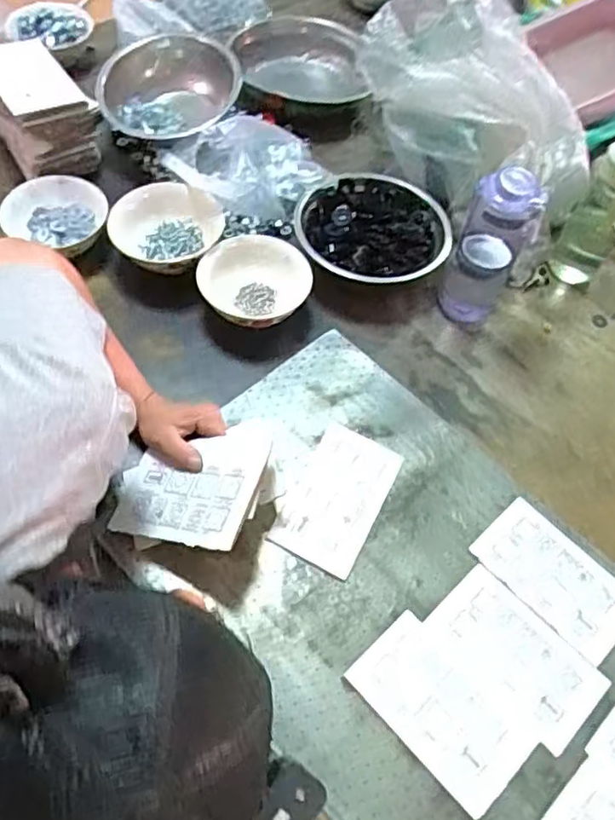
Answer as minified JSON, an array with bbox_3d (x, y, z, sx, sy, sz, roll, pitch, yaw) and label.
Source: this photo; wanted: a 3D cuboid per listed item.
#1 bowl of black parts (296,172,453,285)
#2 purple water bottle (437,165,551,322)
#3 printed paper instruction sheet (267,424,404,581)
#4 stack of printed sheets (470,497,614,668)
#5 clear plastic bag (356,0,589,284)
[{"bbox_3d":[0.094,-0.246,0.911,0.214,0.056,0.206,2,57,-4],"label":"bowl of black parts"},{"bbox_3d":[0.225,-0.200,0.813,0.082,0.215,0.059,17,57,6],"label":"purple water bottle"},{"bbox_3d":[0.033,0.095,0.721,0.098,0.011,0.161,27,59,12],"label":"printed paper instruction sheet"},{"bbox_3d":[0.267,0.178,0.697,0.093,0.005,0.165,-38,68,-25],"label":"stack of printed sheets"},{"bbox_3d":[0.232,-0.398,0.909,0.351,0.264,0.157,36,61,17],"label":"clear plastic bag"}]

